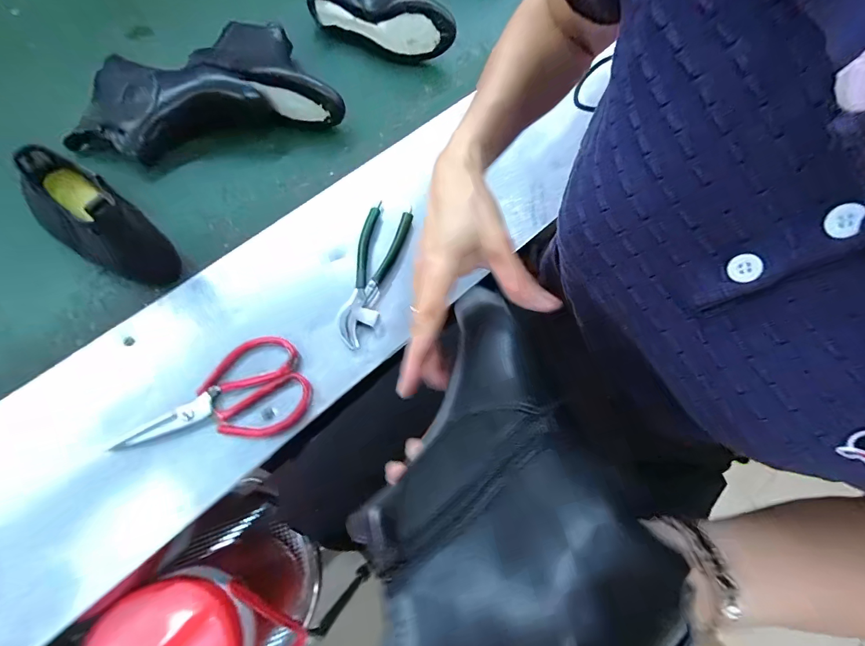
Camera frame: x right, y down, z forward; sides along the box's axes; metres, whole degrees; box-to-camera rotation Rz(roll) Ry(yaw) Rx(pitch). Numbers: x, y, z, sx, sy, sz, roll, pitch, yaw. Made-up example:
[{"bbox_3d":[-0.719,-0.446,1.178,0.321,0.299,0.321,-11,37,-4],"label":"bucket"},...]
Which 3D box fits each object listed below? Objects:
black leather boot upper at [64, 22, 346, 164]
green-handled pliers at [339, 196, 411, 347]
[{"bbox_3d":[-0.334,-0.337,0.538,0.360,0.075,0.190,-16,72,-9],"label":"black leather boot upper"},{"bbox_3d":[-0.071,-0.059,0.451,0.051,0.020,0.179,13,70,1],"label":"green-handled pliers"}]

